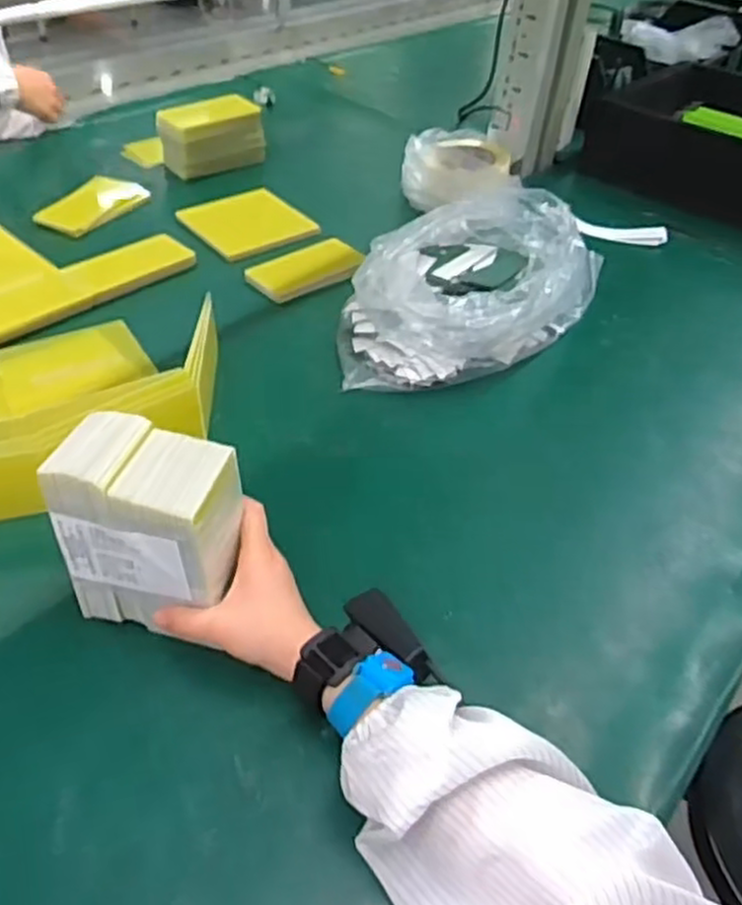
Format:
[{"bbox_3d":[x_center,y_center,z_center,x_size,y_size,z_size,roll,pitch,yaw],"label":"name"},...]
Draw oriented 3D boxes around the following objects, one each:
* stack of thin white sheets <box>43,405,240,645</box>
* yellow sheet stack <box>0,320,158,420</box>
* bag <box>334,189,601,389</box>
[{"bbox_3d":[-0.146,0.049,0.514,0.106,0.129,0.076,13,44,6],"label":"stack of thin white sheets"},{"bbox_3d":[-0.312,-0.088,0.766,0.159,0.009,0.108,-21,49,-26],"label":"yellow sheet stack"},{"bbox_3d":[0.117,-0.185,0.851,0.199,0.098,0.382,25,46,21],"label":"bag"}]

